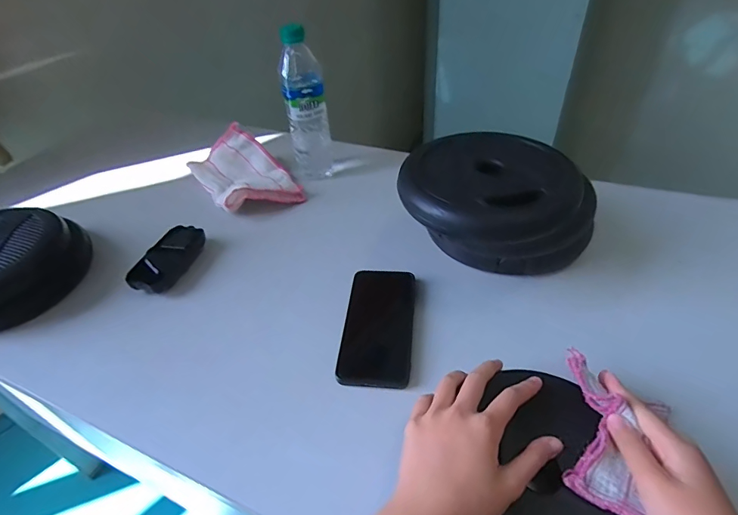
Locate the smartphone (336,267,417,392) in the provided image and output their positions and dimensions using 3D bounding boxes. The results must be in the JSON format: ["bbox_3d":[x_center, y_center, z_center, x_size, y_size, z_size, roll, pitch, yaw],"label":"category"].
[{"bbox_3d":[0.011,0.071,0.465,0.072,0.010,0.147,3,42,7],"label":"smartphone"}]

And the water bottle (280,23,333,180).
[{"bbox_3d":[-0.095,-0.231,0.652,0.060,0.214,0.059,-5,42,-2],"label":"water bottle"}]

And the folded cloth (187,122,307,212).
[{"bbox_3d":[-0.198,-0.141,0.681,0.123,0.061,0.178,-26,47,-24],"label":"folded cloth"}]

